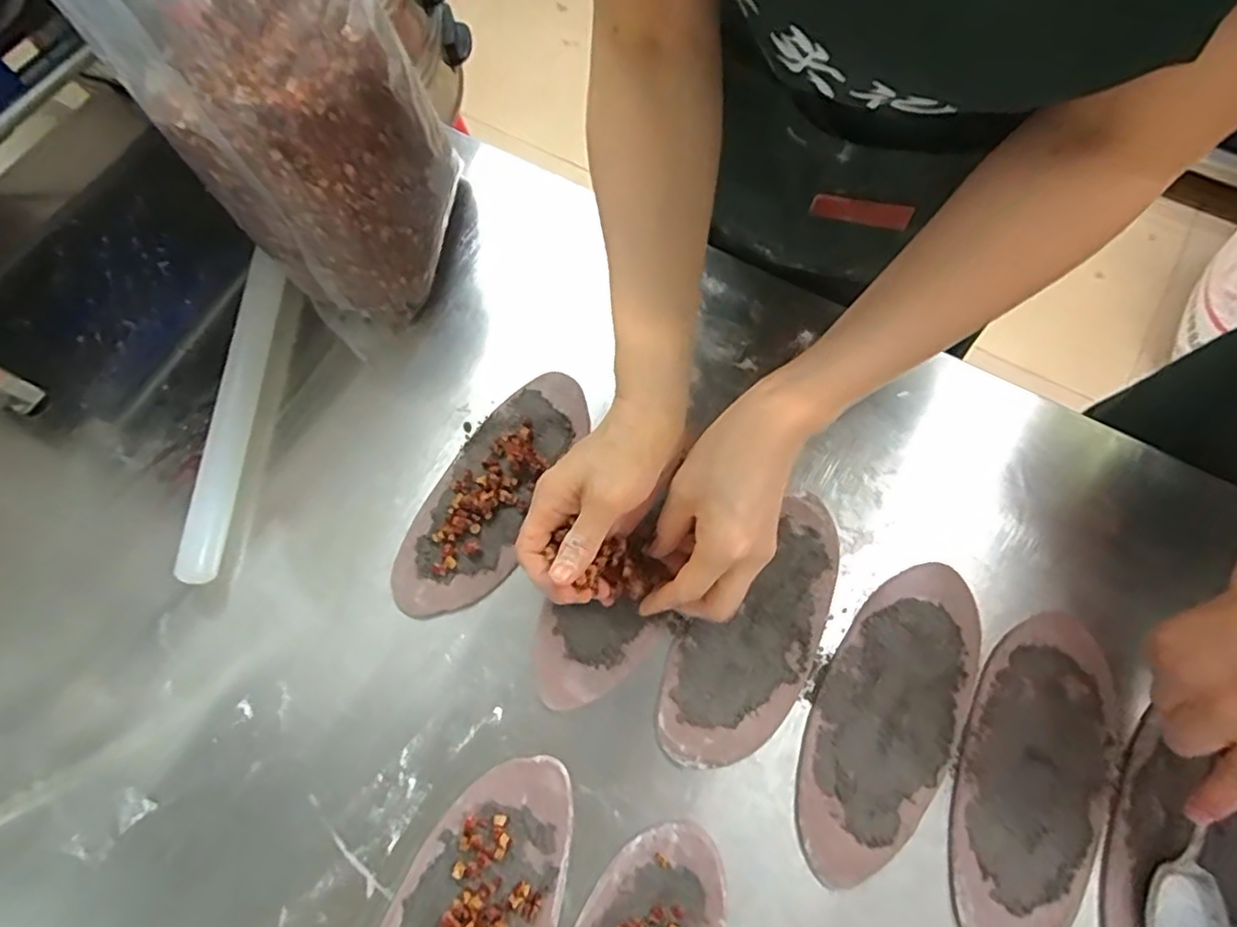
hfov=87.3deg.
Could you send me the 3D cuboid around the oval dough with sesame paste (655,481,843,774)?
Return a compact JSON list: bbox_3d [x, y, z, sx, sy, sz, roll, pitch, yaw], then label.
[{"bbox_3d":[0.093,0.109,0.428,0.078,0.006,0.189,32,73,14],"label":"oval dough with sesame paste"}]

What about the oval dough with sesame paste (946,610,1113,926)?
[{"bbox_3d":[0.248,0.189,0.391,0.079,0.008,0.199,22,71,11],"label":"oval dough with sesame paste"}]

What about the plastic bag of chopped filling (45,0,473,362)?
[{"bbox_3d":[-0.221,-0.249,0.423,0.150,0.288,0.188,2,68,4],"label":"plastic bag of chopped filling"}]

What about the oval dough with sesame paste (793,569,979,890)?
[{"bbox_3d":[0.169,0.156,0.403,0.081,0.009,0.198,26,72,12],"label":"oval dough with sesame paste"}]

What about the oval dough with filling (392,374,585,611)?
[{"bbox_3d":[-0.092,0.019,0.469,0.077,0.023,0.194,23,71,12],"label":"oval dough with filling"}]

